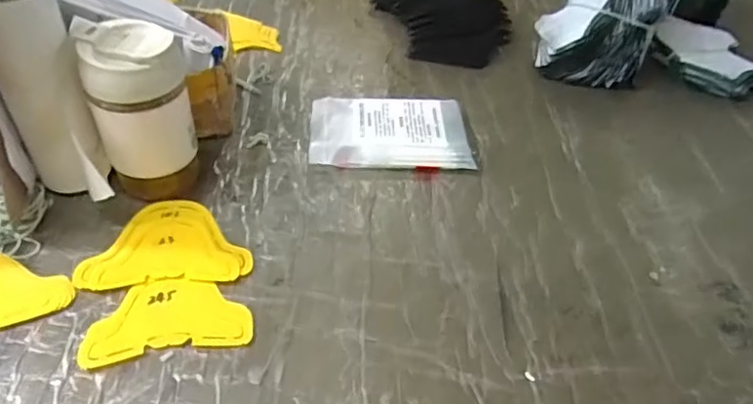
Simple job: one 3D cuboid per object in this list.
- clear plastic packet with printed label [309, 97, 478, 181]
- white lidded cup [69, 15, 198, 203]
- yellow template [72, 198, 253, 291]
[{"bbox_3d":[0.016,-0.075,0.636,0.174,0.030,0.104,1,44,-2],"label":"clear plastic packet with printed label"},{"bbox_3d":[-0.210,-0.077,0.521,0.083,0.158,0.071,-18,48,-20],"label":"white lidded cup"},{"bbox_3d":[-0.190,0.035,0.523,0.141,0.006,0.100,-4,45,-7],"label":"yellow template"}]

